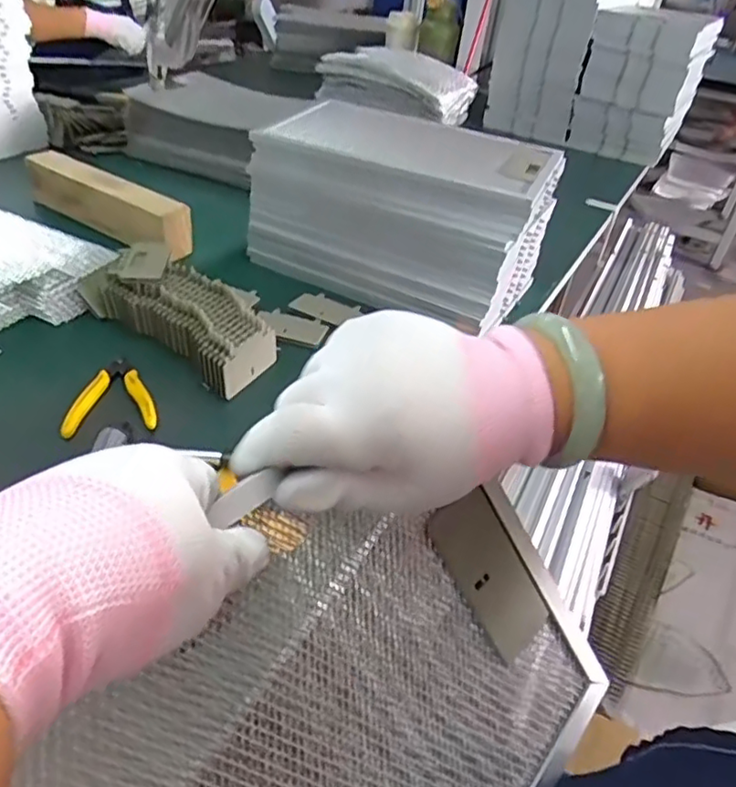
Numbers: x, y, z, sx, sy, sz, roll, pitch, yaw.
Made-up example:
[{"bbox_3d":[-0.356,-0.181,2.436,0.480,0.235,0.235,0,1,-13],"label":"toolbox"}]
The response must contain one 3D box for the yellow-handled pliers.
[{"bbox_3d":[-0.242,0.000,0.591,0.079,0.011,0.104,-5,39,-16],"label":"yellow-handled pliers"}]

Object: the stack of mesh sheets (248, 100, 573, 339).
[{"bbox_3d":[0.045,-0.242,0.812,0.351,0.160,0.231,21,39,17],"label":"stack of mesh sheets"}]

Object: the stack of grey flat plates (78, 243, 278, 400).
[{"bbox_3d":[-0.196,-0.088,0.670,0.219,0.057,0.094,28,42,25],"label":"stack of grey flat plates"}]

